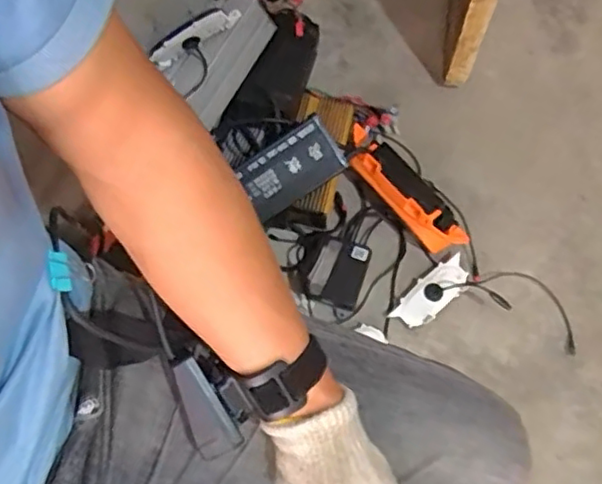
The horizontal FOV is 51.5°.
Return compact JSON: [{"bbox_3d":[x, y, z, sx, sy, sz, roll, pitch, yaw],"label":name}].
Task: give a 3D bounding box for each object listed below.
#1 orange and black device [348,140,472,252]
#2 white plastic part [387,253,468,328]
[{"bbox_3d":[0.181,-0.069,1.024,0.088,0.077,0.219,-42,72,-17],"label":"orange and black device"},{"bbox_3d":[0.208,0.079,0.981,0.140,0.026,0.056,-40,71,-16],"label":"white plastic part"}]

